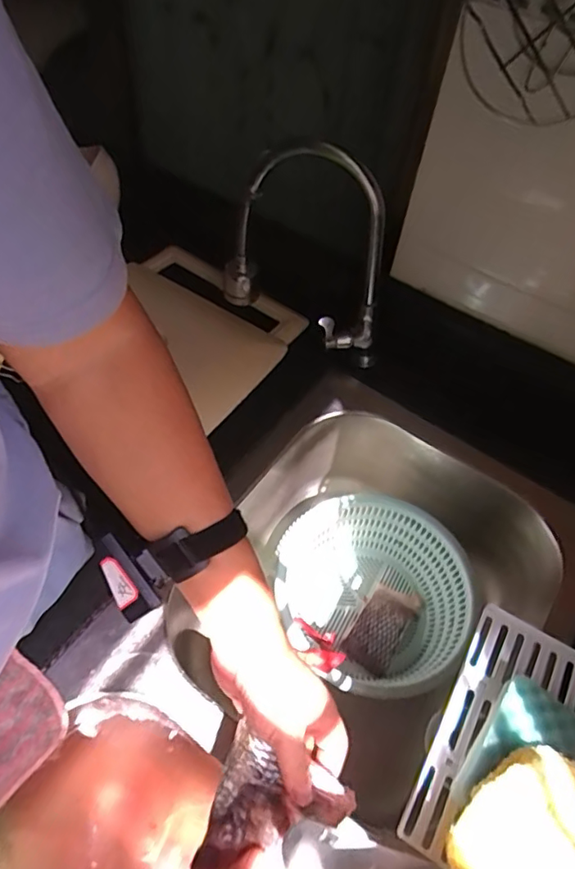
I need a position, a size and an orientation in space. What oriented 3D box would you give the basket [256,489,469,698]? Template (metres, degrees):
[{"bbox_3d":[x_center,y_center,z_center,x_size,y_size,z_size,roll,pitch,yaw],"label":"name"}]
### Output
[{"bbox_3d":[0.110,0.222,0.734,0.250,0.113,0.252,2,54,-3],"label":"basket"}]

